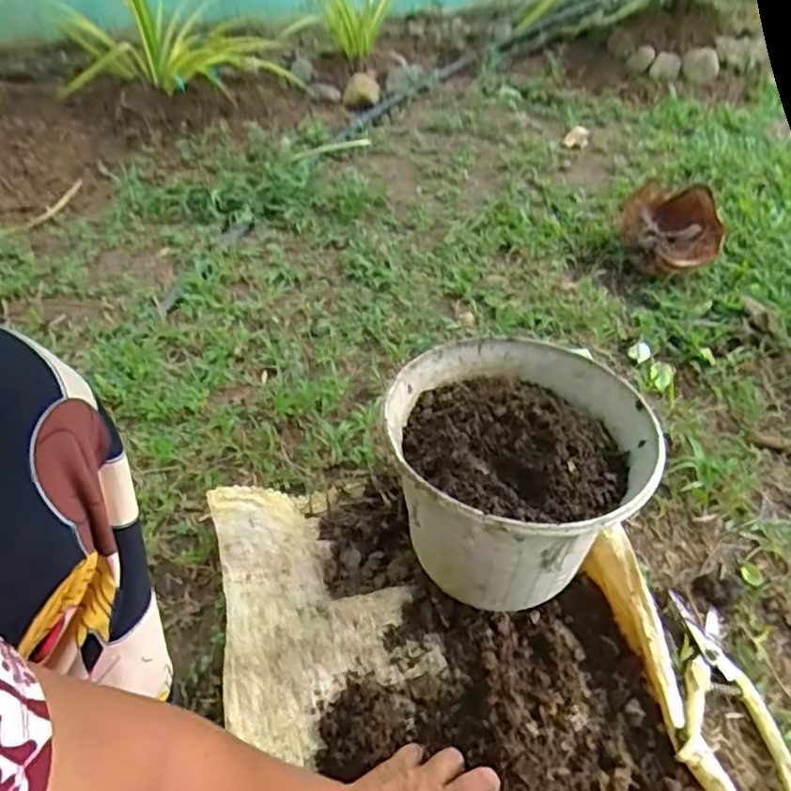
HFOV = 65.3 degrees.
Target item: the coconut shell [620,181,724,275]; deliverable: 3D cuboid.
[{"bbox_3d":[0.435,-0.263,0.974,0.155,0.080,0.150,20,49,14],"label":"coconut shell"}]

